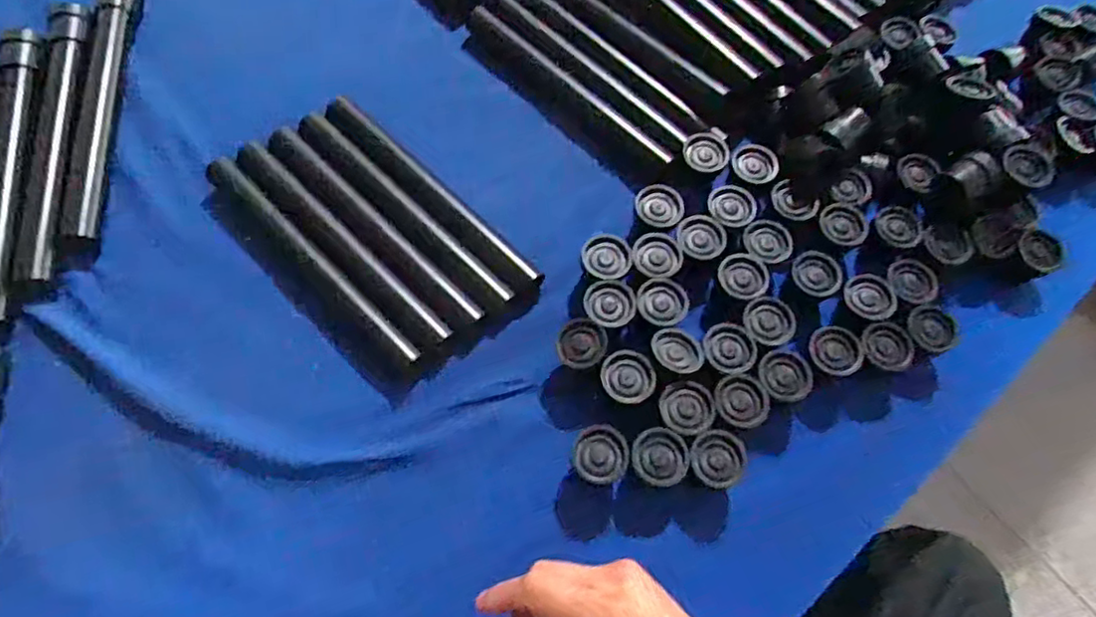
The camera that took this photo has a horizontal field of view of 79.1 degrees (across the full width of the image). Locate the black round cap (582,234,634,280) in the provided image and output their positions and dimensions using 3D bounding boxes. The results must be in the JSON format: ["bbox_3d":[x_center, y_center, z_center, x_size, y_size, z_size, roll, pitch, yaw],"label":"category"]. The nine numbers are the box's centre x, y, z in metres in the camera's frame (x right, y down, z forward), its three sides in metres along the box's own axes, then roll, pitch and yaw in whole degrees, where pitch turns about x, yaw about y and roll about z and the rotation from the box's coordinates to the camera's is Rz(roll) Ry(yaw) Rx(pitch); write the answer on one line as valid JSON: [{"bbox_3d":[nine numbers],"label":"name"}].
[{"bbox_3d":[0.043,-0.031,0.482,0.034,0.036,0.034,2,65,-4],"label":"black round cap"}]

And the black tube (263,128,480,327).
[{"bbox_3d":[-0.128,-0.064,0.480,0.214,0.020,0.022,41,69,14],"label":"black tube"}]

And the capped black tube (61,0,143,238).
[{"bbox_3d":[-0.347,-0.162,0.517,0.026,0.032,0.241,-4,66,-6],"label":"capped black tube"}]

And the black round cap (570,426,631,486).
[{"bbox_3d":[0.033,0.091,0.415,0.034,0.021,0.033,2,65,-4],"label":"black round cap"}]

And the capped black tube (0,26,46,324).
[{"bbox_3d":[-0.392,-0.104,0.481,0.029,0.021,0.245,-7,66,-8],"label":"capped black tube"}]

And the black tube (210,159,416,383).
[{"bbox_3d":[-0.167,-0.033,0.467,0.024,0.032,0.209,-41,74,-20],"label":"black tube"}]

